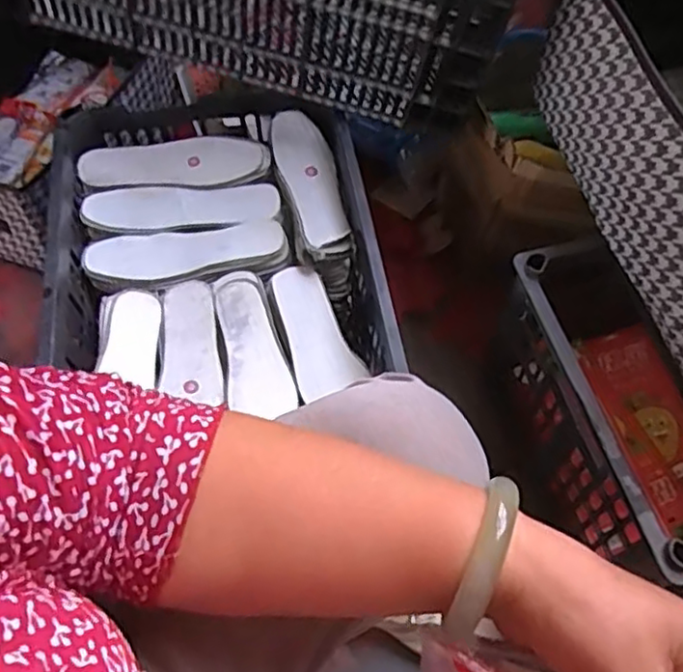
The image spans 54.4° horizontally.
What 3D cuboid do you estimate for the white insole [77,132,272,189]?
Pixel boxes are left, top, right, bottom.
[{"bbox_3d":[-0.204,-0.218,0.813,0.222,0.016,0.069,-2,63,1],"label":"white insole"}]

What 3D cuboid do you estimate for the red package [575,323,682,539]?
[{"bbox_3d":[0.373,0.101,0.795,0.109,0.024,0.241,-16,64,-6],"label":"red package"}]

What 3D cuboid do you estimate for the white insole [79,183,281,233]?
[{"bbox_3d":[-0.192,-0.156,0.795,0.229,0.011,0.060,-4,63,0],"label":"white insole"}]

